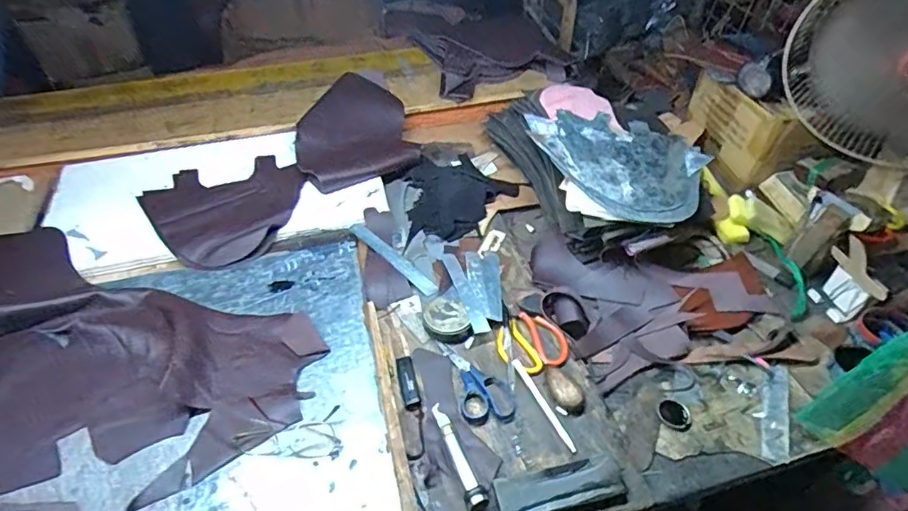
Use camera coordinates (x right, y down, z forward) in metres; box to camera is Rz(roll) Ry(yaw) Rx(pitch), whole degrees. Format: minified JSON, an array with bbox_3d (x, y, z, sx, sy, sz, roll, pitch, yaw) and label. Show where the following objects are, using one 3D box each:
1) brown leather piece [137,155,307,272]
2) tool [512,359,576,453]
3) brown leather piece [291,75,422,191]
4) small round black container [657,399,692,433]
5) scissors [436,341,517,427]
[{"bbox_3d":[-0.408,-0.096,1.008,0.262,0.027,0.295,-31,53,-26],"label":"brown leather piece"},{"bbox_3d":[0.118,0.195,0.723,0.012,0.006,0.145,-20,49,-18],"label":"tool"},{"bbox_3d":[-0.205,-0.257,1.115,0.237,0.026,0.303,-9,58,-23],"label":"brown leather piece"},{"bbox_3d":[0.297,0.216,0.737,0.038,0.014,0.046,-28,52,-25],"label":"small round black container"},{"bbox_3d":[0.033,0.172,0.758,0.071,0.010,0.146,-12,47,-11],"label":"scissors"}]

